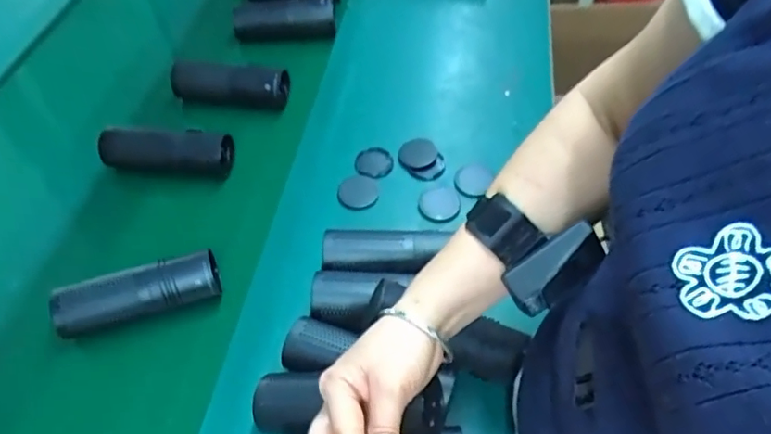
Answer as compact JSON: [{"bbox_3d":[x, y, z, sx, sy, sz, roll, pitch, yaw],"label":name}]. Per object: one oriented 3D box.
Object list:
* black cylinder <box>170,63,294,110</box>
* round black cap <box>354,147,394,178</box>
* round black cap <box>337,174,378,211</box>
[{"bbox_3d":[-0.224,-0.195,0.790,0.169,0.059,0.045,6,54,4],"label":"black cylinder"},{"bbox_3d":[-0.015,-0.073,0.723,0.049,0.006,0.056,-18,56,-13],"label":"round black cap"},{"bbox_3d":[-0.034,-0.031,0.687,0.047,0.014,0.046,0,54,0],"label":"round black cap"}]

